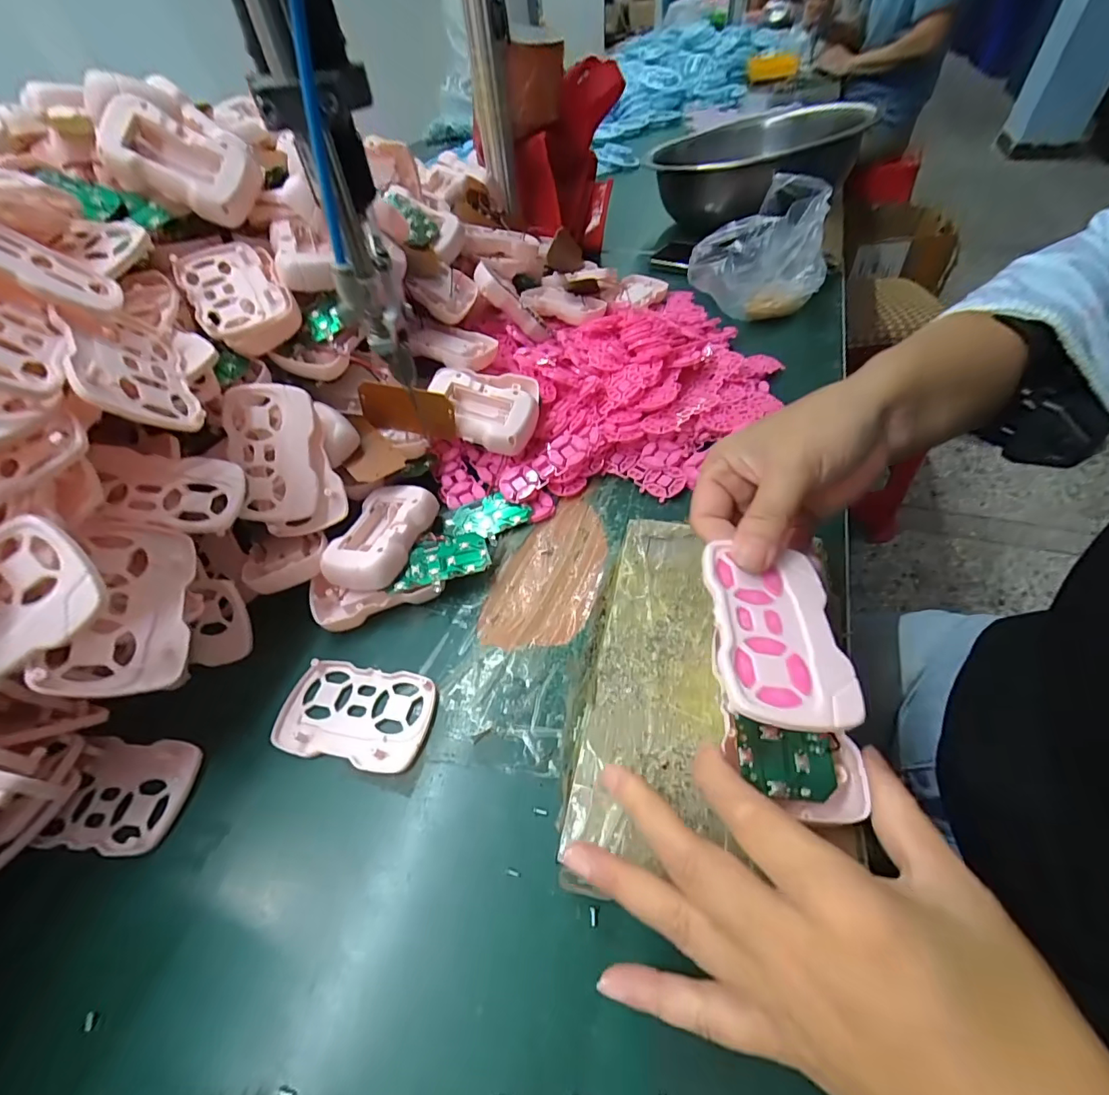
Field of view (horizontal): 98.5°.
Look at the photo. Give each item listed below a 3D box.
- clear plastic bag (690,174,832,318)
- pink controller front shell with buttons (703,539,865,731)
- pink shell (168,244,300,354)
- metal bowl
[{"bbox_3d":[0.238,-0.332,0.529,0.127,0.084,0.160,27,57,26],"label":"clear plastic bag"},{"bbox_3d":[0.095,0.035,0.204,0.053,0.010,0.083,0,50,6],"label":"pink controller front shell with buttons"},{"bbox_3d":[-0.218,-0.173,0.334,0.059,0.027,0.086,-32,73,-15],"label":"pink shell"},{"bbox_3d":[0.267,-0.523,0.665,0.268,0.099,0.299,27,57,25],"label":"metal bowl"}]

